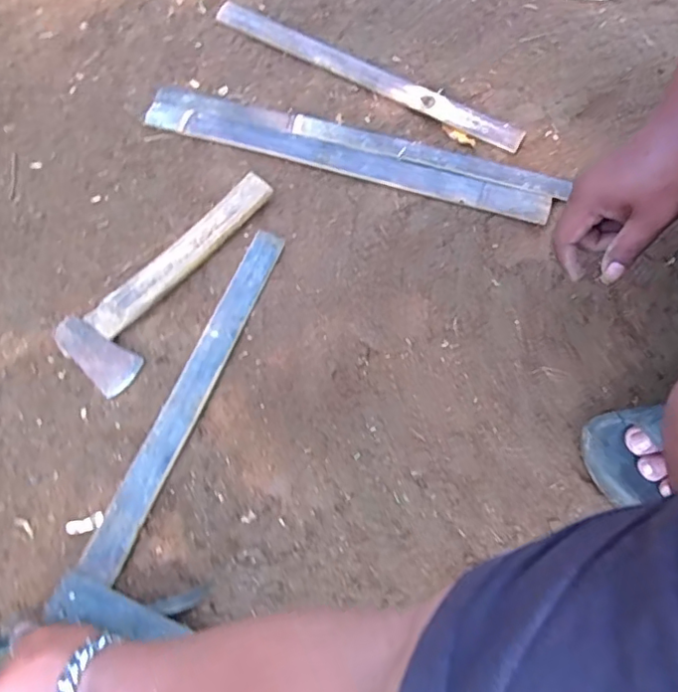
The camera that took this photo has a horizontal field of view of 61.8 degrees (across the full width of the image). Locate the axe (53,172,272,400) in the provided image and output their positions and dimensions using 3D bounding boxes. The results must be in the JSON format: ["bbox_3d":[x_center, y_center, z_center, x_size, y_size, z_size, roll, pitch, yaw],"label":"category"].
[{"bbox_3d":[-0.172,-0.080,0.585,0.082,0.022,0.271,31,69,12],"label":"axe"}]

